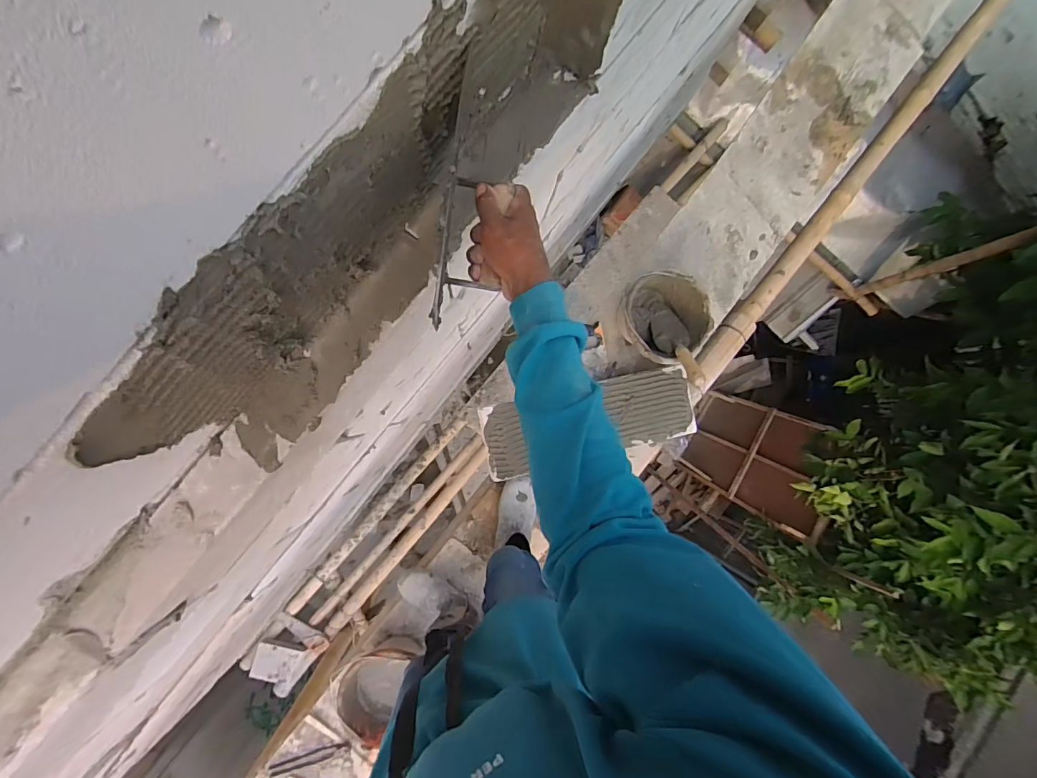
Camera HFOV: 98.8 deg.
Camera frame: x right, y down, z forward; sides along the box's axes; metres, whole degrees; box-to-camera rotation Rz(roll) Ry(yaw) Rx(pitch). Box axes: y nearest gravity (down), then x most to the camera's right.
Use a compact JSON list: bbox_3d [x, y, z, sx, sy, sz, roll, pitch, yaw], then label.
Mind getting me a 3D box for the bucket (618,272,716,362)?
[{"bbox_3d":[0.385,-0.187,1.217,0.220,0.189,0.225,0,88,-5],"label":"bucket"}]

